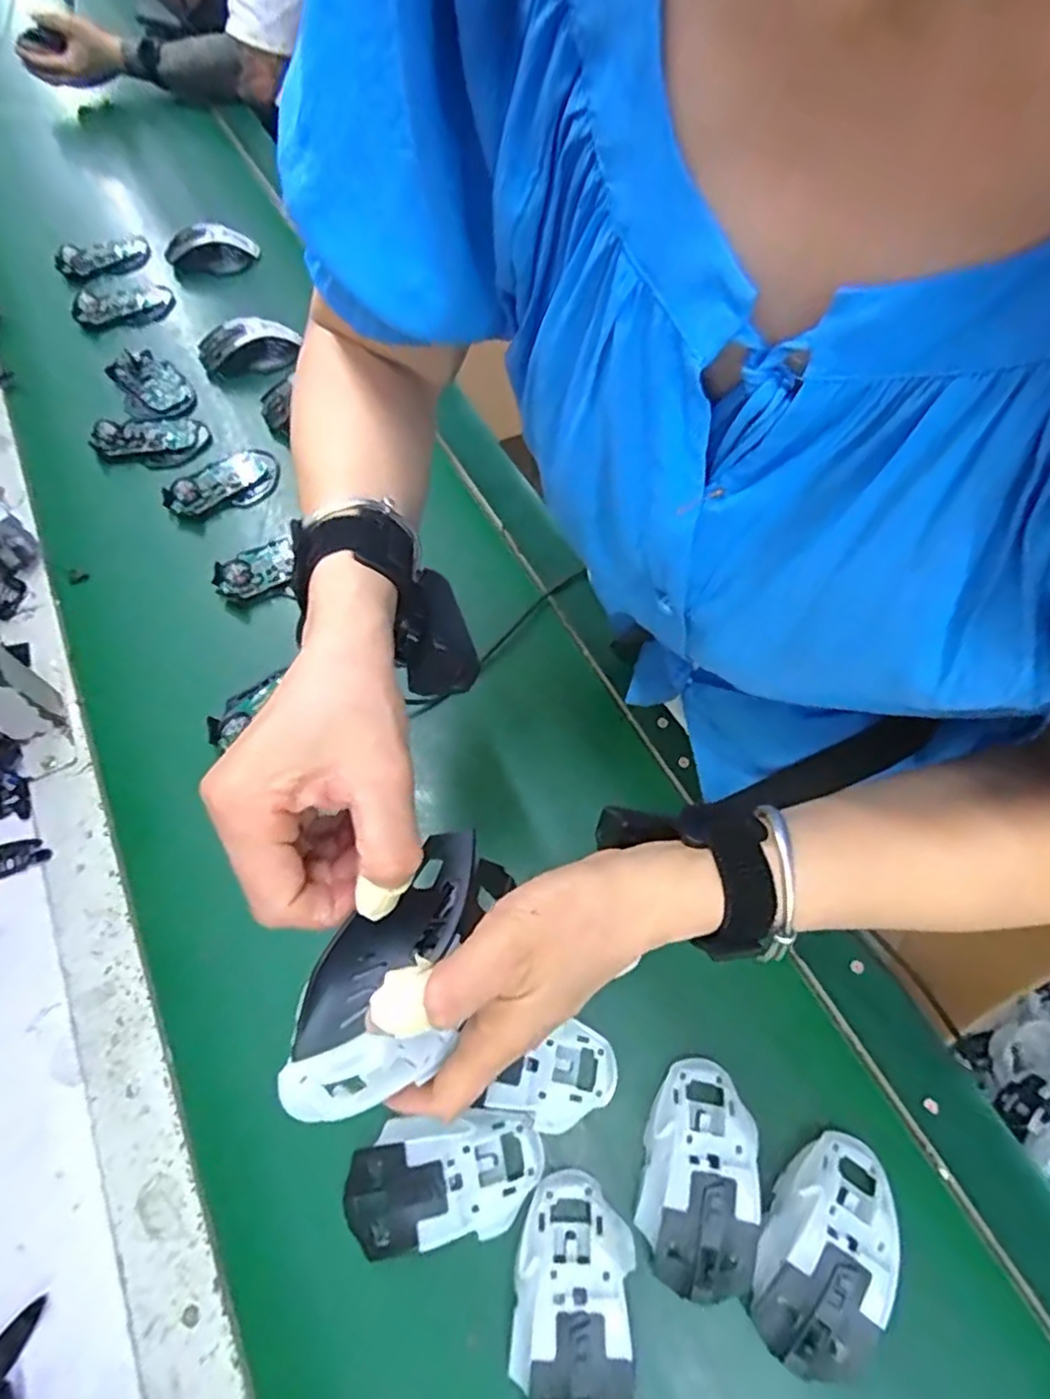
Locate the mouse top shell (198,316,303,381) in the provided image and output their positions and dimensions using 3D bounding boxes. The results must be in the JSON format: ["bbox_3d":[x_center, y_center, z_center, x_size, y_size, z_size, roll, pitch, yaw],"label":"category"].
[{"bbox_3d":[-0.321,-0.404,0.763,0.107,0.040,0.048,-12,64,-1],"label":"mouse top shell"}]

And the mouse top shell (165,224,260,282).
[{"bbox_3d":[-0.408,-0.587,0.861,0.112,0.049,0.043,-22,63,-9],"label":"mouse top shell"}]

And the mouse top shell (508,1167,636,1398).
[{"bbox_3d":[0.027,0.333,0.365,0.064,0.038,0.113,6,61,2],"label":"mouse top shell"}]

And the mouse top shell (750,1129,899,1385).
[{"bbox_3d":[0.170,0.311,0.378,0.072,0.035,0.120,25,63,13],"label":"mouse top shell"}]

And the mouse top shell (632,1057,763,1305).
[{"bbox_3d":[0.104,0.282,0.396,0.063,0.041,0.113,14,62,7],"label":"mouse top shell"}]

